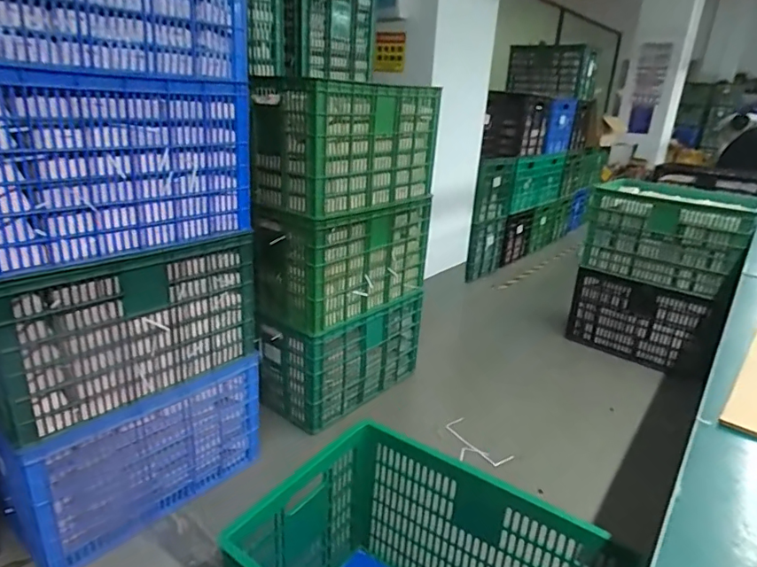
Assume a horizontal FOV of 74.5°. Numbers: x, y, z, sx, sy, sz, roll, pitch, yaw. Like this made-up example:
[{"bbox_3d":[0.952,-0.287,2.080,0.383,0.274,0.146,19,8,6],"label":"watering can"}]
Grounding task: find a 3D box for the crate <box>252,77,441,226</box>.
[{"bbox_3d":[-0.105,-0.468,1.724,0.318,0.396,0.603,20,27,38],"label":"crate"}]

